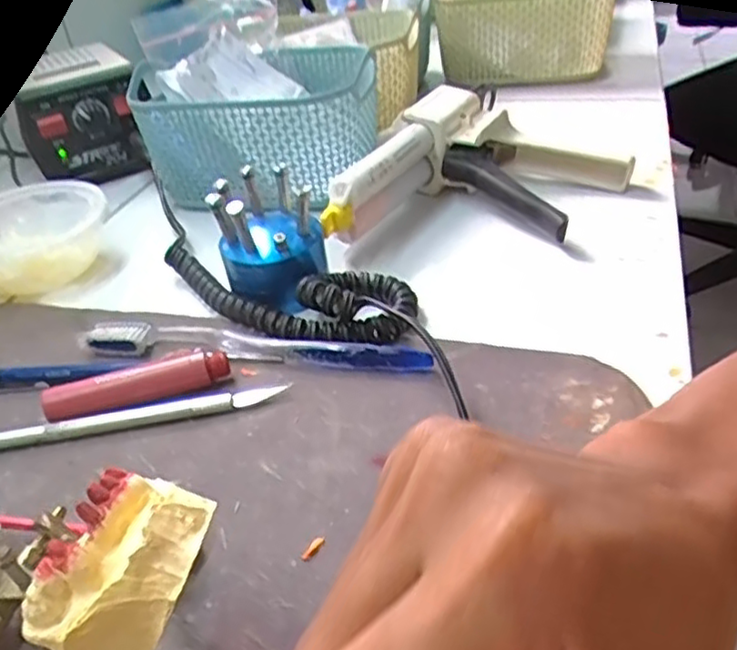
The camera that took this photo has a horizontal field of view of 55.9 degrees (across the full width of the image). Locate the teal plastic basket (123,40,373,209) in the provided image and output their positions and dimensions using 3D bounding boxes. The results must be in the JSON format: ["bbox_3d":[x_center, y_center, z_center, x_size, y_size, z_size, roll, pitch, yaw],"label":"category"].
[{"bbox_3d":[-0.072,-0.149,0.519,0.160,0.082,0.120,8,39,19],"label":"teal plastic basket"}]

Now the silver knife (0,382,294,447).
[{"bbox_3d":[-0.108,0.043,0.326,0.138,0.008,0.011,-11,36,-5],"label":"silver knife"}]

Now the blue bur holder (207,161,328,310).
[{"bbox_3d":[-0.056,-0.052,0.393,0.057,0.059,0.056,-5,36,4],"label":"blue bur holder"}]

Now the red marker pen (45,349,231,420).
[{"bbox_3d":[-0.111,0.029,0.336,0.086,0.018,0.017,-15,37,-10],"label":"red marker pen"}]

